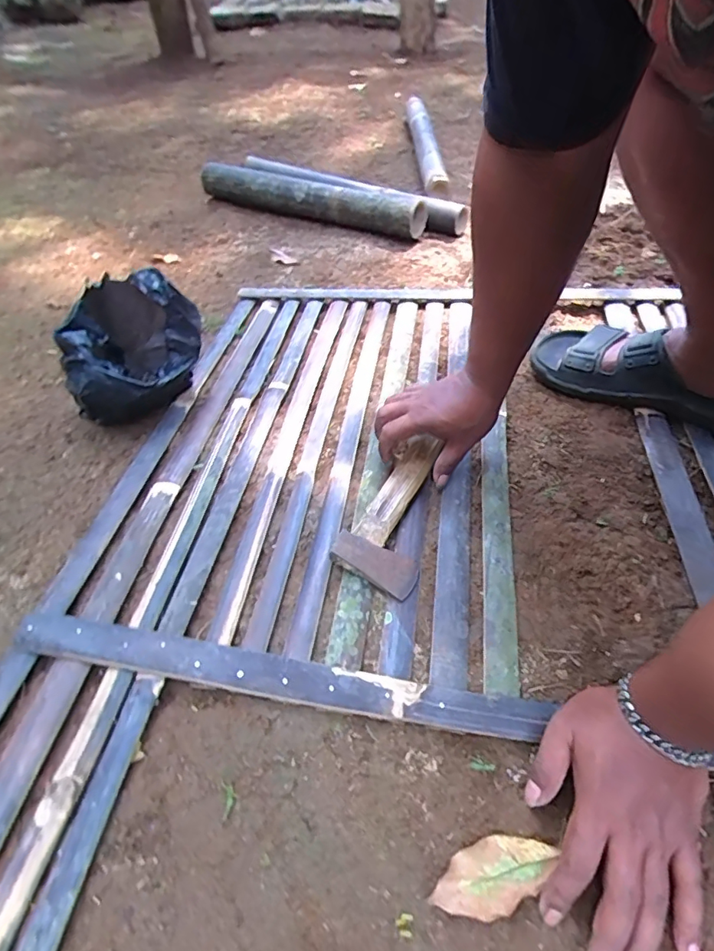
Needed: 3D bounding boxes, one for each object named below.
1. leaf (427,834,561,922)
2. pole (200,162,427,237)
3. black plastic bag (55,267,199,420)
[{"bbox_3d":[0.097,0.284,0.350,0.087,0.005,0.041,-19,50,-12],"label":"leaf"},{"bbox_3d":[-0.135,-0.635,1.119,0.564,0.081,0.075,25,55,24],"label":"pole"},{"bbox_3d":[-0.304,-0.167,0.659,0.172,0.166,0.150,-37,56,-25],"label":"black plastic bag"}]

